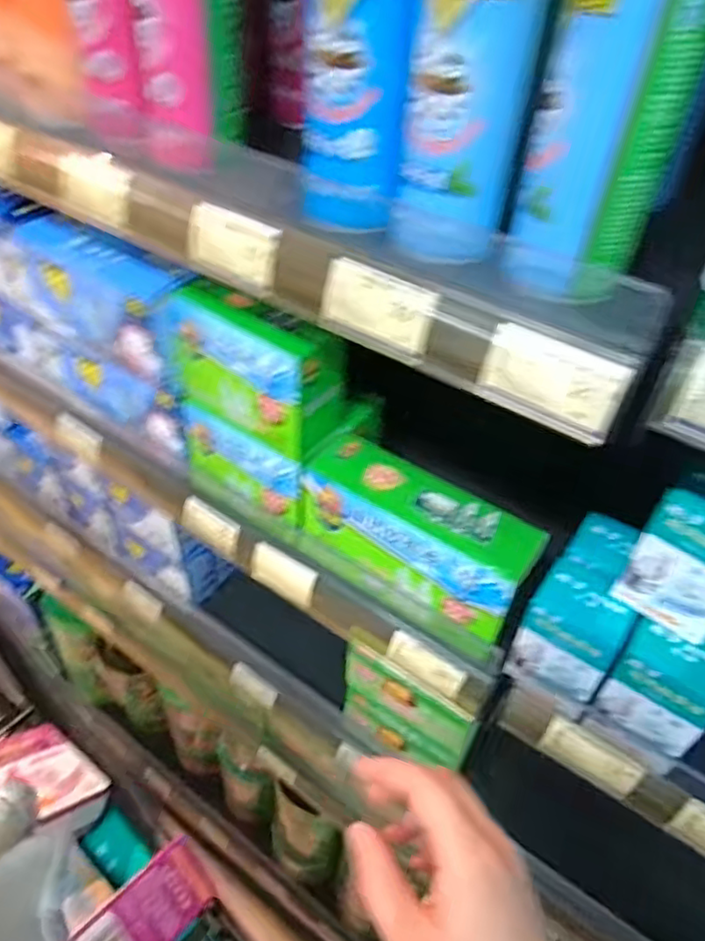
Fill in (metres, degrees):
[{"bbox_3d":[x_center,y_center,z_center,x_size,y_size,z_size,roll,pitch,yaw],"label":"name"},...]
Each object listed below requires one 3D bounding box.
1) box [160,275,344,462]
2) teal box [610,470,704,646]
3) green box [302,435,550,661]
[{"bbox_3d":[-0.079,-0.089,0.521,0.145,0.111,0.061,27,47,22],"label":"box"},{"bbox_3d":[0.213,0.053,0.398,0.063,0.103,0.039,31,49,25],"label":"teal box"},{"bbox_3d":[0.052,0.055,0.523,0.185,0.091,0.067,30,49,25],"label":"green box"}]

